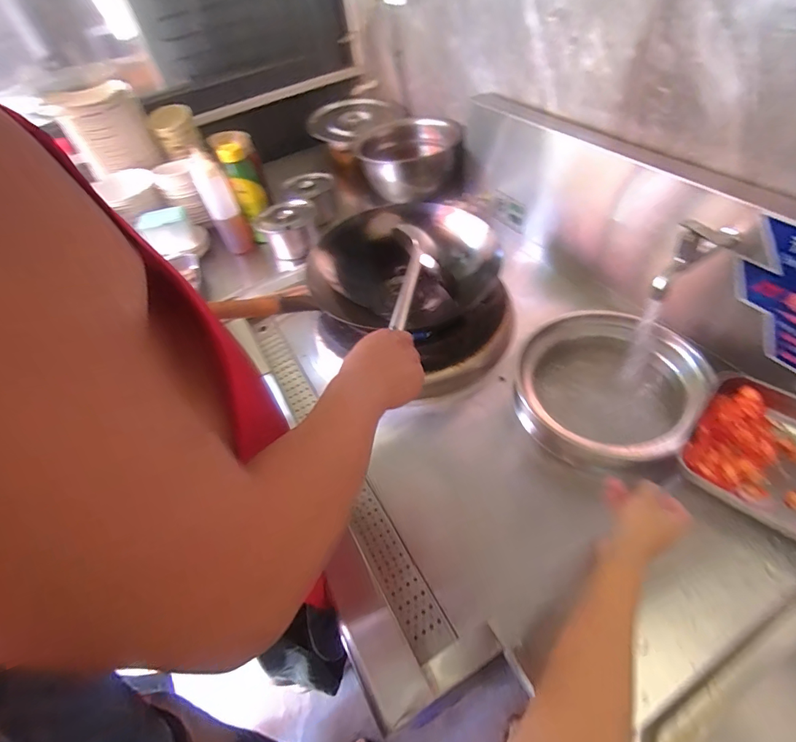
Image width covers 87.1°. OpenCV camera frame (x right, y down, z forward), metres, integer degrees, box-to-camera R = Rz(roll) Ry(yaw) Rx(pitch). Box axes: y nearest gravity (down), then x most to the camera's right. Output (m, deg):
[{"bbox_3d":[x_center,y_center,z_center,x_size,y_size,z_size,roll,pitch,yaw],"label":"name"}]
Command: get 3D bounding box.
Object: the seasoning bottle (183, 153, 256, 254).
[{"bbox_3d":[-0.456,-0.428,1.085,0.073,0.257,0.064,-31,41,-16],"label":"seasoning bottle"}]

